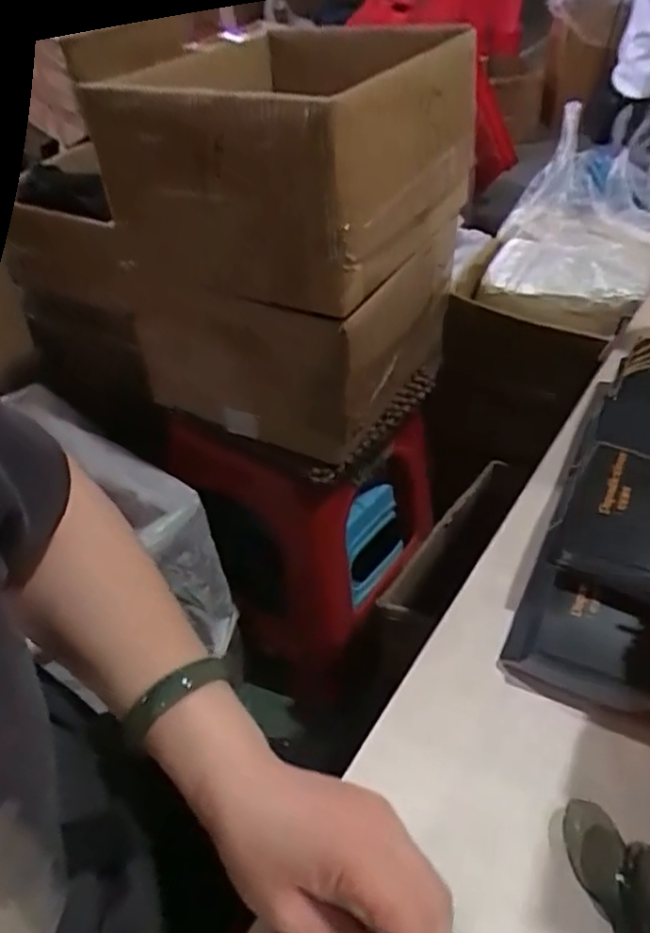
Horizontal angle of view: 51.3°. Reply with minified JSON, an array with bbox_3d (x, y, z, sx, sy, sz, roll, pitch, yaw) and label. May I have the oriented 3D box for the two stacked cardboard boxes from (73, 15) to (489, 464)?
[{"bbox_3d":[-0.028,-0.260,0.838,0.325,0.407,0.319,20,48,23],"label":"two stacked cardboard boxes"}]

